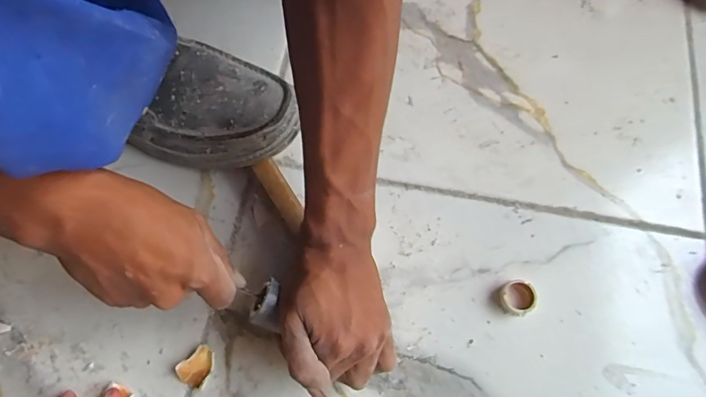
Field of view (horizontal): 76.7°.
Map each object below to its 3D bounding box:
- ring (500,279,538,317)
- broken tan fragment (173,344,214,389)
[{"bbox_3d":[0.132,0.080,0.357,0.027,0.015,0.027,0,70,-1],"label":"ring"},{"bbox_3d":[-0.121,0.129,0.343,0.025,0.011,0.031,16,71,5],"label":"broken tan fragment"}]

